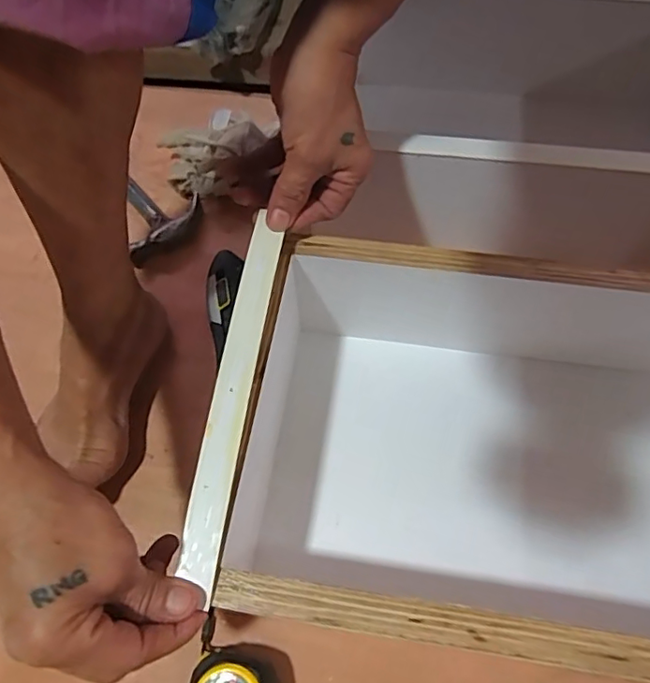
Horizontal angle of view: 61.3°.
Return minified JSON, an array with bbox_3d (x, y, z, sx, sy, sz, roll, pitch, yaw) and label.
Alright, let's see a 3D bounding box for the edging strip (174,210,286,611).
[{"bbox_3d":[-0.057,0.024,0.350,0.023,0.005,0.236,7,67,3],"label":"edging strip"}]

